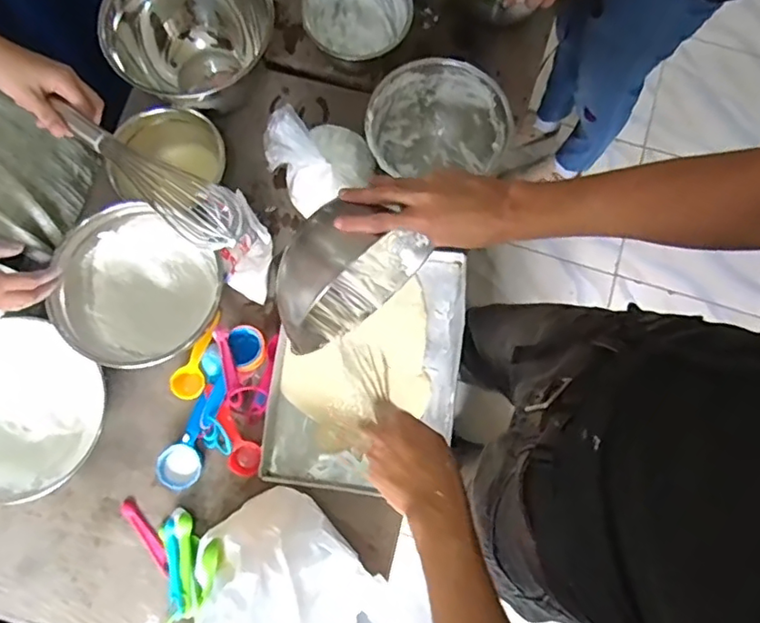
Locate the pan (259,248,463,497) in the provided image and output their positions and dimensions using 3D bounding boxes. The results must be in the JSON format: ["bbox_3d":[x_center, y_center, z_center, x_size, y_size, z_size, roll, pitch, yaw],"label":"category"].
[{"bbox_3d":[-0.023,0.082,0.886,0.266,0.058,0.357,5,77,2],"label":"pan"}]

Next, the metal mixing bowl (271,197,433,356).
[{"bbox_3d":[-0.054,-0.055,0.715,0.180,0.183,0.111,-41,80,-8],"label":"metal mixing bowl"}]

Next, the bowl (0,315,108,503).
[{"bbox_3d":[-0.508,0.133,0.806,0.212,0.092,0.227,0,77,0],"label":"bowl"}]

